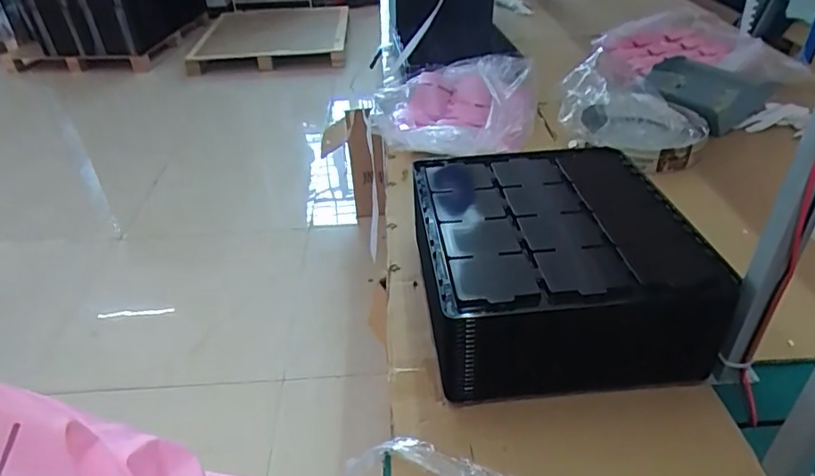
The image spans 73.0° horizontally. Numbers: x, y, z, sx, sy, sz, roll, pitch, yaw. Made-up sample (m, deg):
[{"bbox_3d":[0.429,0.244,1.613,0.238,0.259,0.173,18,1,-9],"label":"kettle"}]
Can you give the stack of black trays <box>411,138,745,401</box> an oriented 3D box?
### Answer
[{"bbox_3d":[0.197,0.023,0.782,0.343,0.150,0.369,-5,37,-2],"label":"stack of black trays"}]

